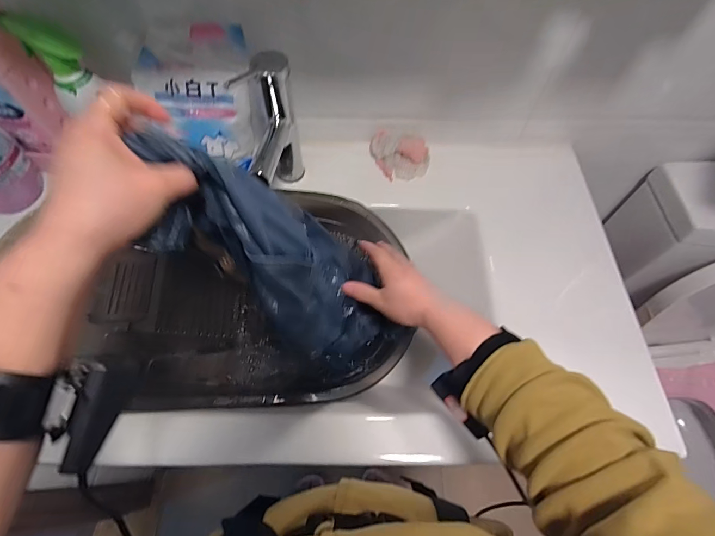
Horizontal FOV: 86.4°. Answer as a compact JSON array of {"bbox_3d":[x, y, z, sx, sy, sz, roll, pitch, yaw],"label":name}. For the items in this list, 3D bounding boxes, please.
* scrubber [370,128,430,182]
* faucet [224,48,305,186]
[{"bbox_3d":[0.072,-0.196,0.646,0.091,0.040,0.084,-12,63,-7],"label":"scrubber"},{"bbox_3d":[-0.121,-0.156,0.524,0.051,0.193,0.165,7,62,3],"label":"faucet"}]

